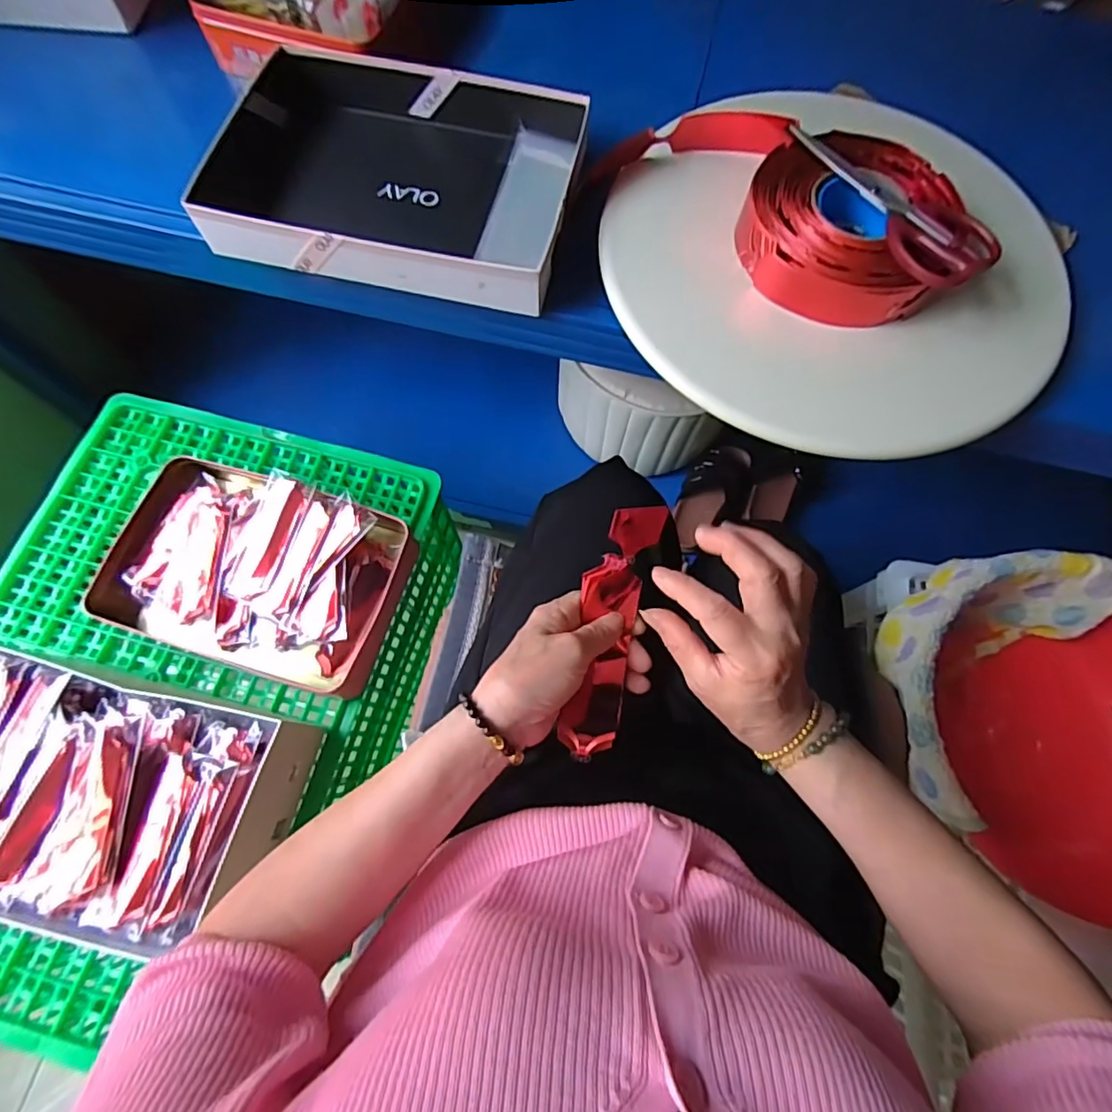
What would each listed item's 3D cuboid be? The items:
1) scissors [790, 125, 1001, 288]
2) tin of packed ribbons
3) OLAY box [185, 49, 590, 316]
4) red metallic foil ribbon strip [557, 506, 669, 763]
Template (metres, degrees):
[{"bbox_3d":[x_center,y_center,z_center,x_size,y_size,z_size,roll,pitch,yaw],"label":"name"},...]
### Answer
[{"bbox_3d":[0.279,-0.300,0.464,0.073,0.014,0.201,-25,73,-9],"label":"scissors"},{"bbox_3d":[-0.333,0.018,0.631,0.312,0.071,0.216,17,71,5],"label":"tin of packed ribbons"},{"bbox_3d":[-0.140,-0.359,0.520,0.310,0.043,0.246,11,71,2],"label":"OLAY box"},{"bbox_3d":[0.035,0.048,0.365,0.041,0.028,0.162,11,93,2],"label":"red metallic foil ribbon strip"}]

